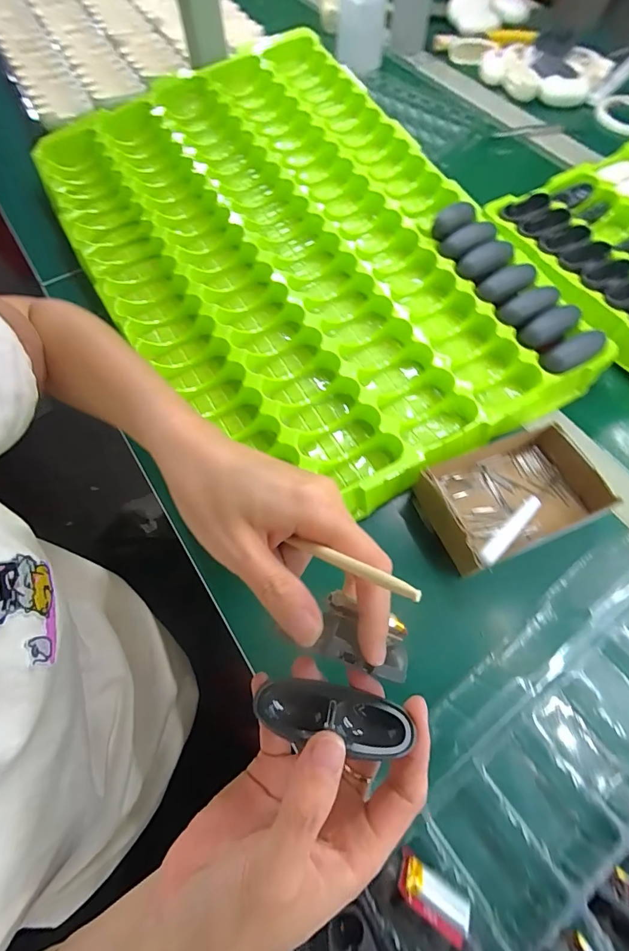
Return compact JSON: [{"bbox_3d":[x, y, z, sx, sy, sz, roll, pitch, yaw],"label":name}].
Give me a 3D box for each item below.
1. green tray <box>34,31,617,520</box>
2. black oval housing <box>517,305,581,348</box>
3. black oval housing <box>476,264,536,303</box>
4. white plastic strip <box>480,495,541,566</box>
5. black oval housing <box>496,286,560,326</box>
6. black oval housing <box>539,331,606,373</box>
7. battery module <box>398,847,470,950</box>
[{"bbox_3d":[-0.032,-0.251,0.414,0.375,0.037,0.562,-26,68,-11],"label":"green tray"},{"bbox_3d":[0.218,-0.137,0.369,0.058,0.014,0.027,-33,69,-14],"label":"black oval housing"},{"bbox_3d":[0.185,-0.182,0.387,0.062,0.018,0.027,-23,67,-10],"label":"black oval housing"},{"bbox_3d":[0.140,0.036,0.286,0.080,0.006,0.011,-32,68,-32],"label":"white plastic strip"},{"bbox_3d":[0.203,-0.158,0.379,0.062,0.018,0.028,-22,67,-10],"label":"black oval housing"},{"bbox_3d":[0.230,-0.110,0.356,0.061,0.014,0.023,-23,67,-10],"label":"black oval housing"},{"bbox_3d":[0.062,0.220,0.211,0.038,0.011,0.019,32,69,14],"label":"battery module"}]

